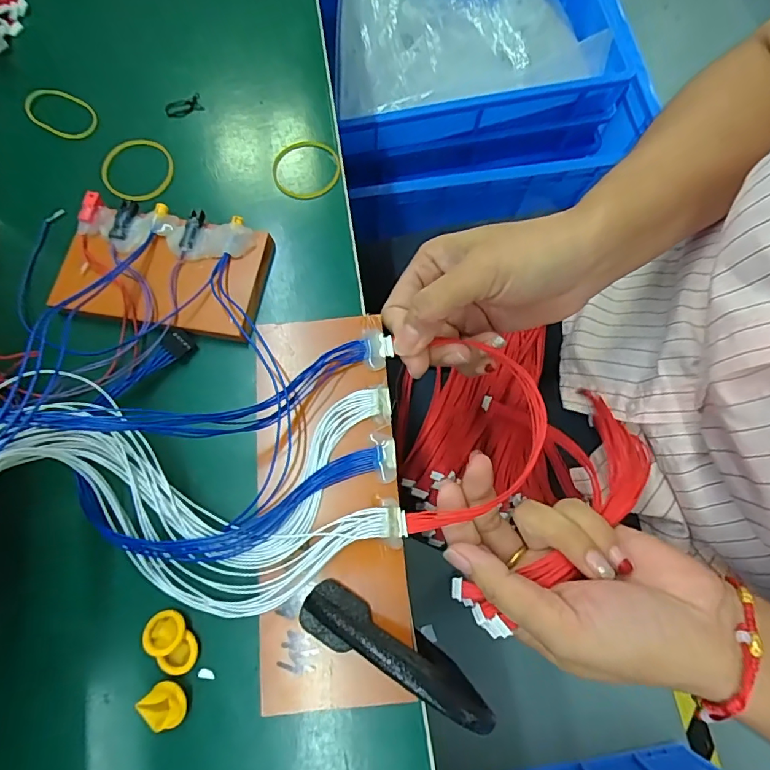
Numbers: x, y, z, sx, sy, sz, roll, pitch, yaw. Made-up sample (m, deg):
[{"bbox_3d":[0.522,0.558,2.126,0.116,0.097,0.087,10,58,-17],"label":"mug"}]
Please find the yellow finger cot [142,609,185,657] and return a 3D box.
[{"bbox_3d":[-0.110,0.122,0.237,0.019,0.004,0.020,-7,51,-9],"label":"yellow finger cot"}]

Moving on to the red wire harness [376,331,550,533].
[{"bbox_3d":[0.047,0.023,0.268,0.090,0.019,0.107,-5,73,-2],"label":"red wire harness"}]

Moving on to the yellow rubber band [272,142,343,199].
[{"bbox_3d":[-0.053,-0.145,0.324,0.045,0.005,0.046,-2,77,7],"label":"yellow rubber band"}]

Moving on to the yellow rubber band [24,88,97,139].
[{"bbox_3d":[-0.230,-0.195,0.343,0.055,0.008,0.034,31,75,6],"label":"yellow rubber band"}]

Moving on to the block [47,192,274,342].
[{"bbox_3d":[-0.135,-0.070,0.295,0.117,0.024,0.072,13,73,4],"label":"block"}]

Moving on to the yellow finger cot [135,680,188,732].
[{"bbox_3d":[-0.105,0.152,0.227,0.020,0.007,0.018,41,77,11],"label":"yellow finger cot"}]

